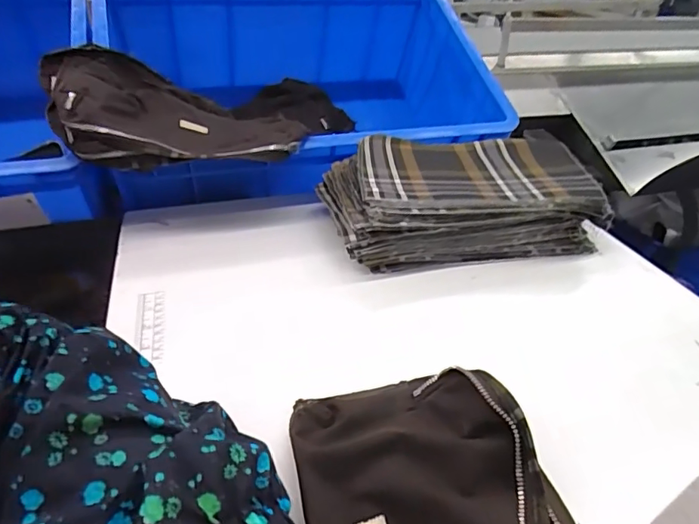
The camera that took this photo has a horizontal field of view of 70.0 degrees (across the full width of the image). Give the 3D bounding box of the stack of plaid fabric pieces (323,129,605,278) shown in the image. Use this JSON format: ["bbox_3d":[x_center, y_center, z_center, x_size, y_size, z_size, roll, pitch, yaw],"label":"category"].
[{"bbox_3d":[0.118,-0.072,0.574,0.288,0.082,0.171,-4,33,-8],"label":"stack of plaid fabric pieces"}]

